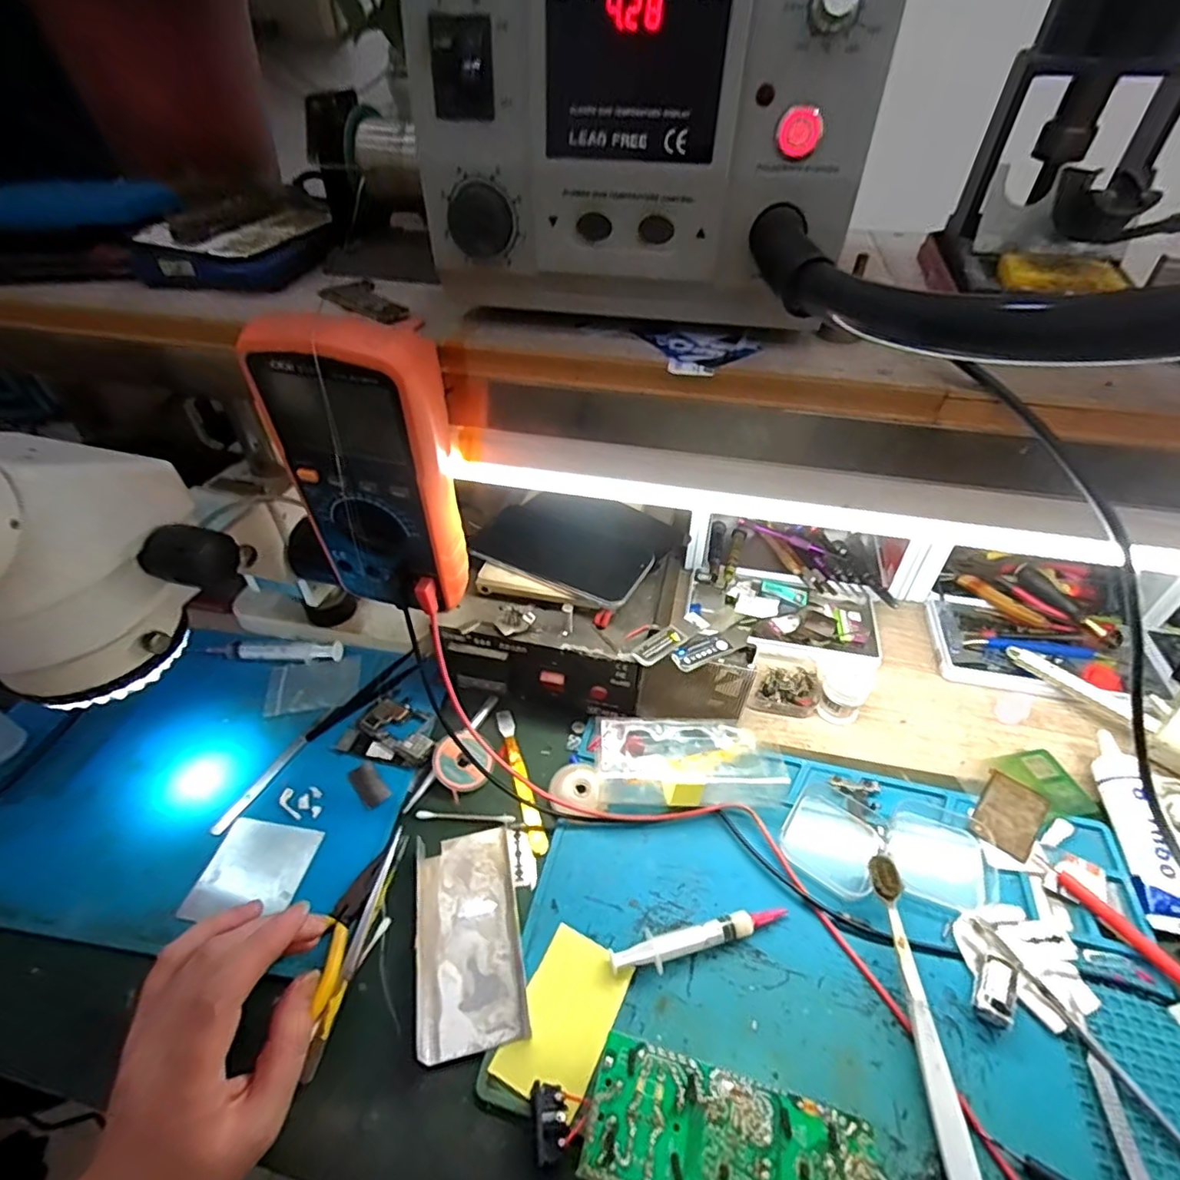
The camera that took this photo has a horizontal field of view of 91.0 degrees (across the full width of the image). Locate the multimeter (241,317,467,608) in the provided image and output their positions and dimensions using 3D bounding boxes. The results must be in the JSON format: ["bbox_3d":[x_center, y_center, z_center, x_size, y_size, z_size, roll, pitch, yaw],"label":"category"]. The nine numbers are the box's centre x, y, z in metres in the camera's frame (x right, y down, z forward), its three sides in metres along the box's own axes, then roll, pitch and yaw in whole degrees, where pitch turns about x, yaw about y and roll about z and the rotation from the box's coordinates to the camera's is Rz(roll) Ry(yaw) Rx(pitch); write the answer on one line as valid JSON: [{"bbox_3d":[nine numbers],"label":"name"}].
[{"bbox_3d":[-0.121,-0.057,0.325,0.089,0.174,0.043,3,43,4],"label":"multimeter"}]

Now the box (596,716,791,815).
[{"bbox_3d":[0.075,0.128,0.426,0.140,0.040,0.062,1,43,0],"label":"box"}]

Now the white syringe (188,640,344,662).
[{"bbox_3d":[-0.285,0.055,0.516,0.125,0.012,0.022,1,43,0],"label":"white syringe"}]

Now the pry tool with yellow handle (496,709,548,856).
[{"bbox_3d":[-0.054,0.143,0.444,0.013,0.007,0.121,-12,45,-14],"label":"pry tool with yellow handle"}]

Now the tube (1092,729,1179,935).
[{"bbox_3d":[0.389,0.161,0.402,0.044,0.018,0.140,11,44,10],"label":"tube"}]

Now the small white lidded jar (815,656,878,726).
[{"bbox_3d":[0.209,0.083,0.474,0.032,0.052,0.032,1,43,-1],"label":"small white lidded jar"}]

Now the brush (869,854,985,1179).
[{"bbox_3d":[0.183,0.243,0.313,0.017,0.027,0.182,2,43,1],"label":"brush"}]

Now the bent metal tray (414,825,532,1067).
[{"bbox_3d":[-0.075,0.210,0.360,0.063,0.012,0.122,-7,44,-8],"label":"bent metal tray"}]

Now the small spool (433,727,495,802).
[{"bbox_3d":[-0.098,0.131,0.439,0.037,0.009,0.045,-35,78,-31],"label":"small spool"}]

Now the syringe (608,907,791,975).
[{"bbox_3d":[0.067,0.213,0.357,0.113,0.013,0.020,-11,44,-12],"label":"syringe"}]

